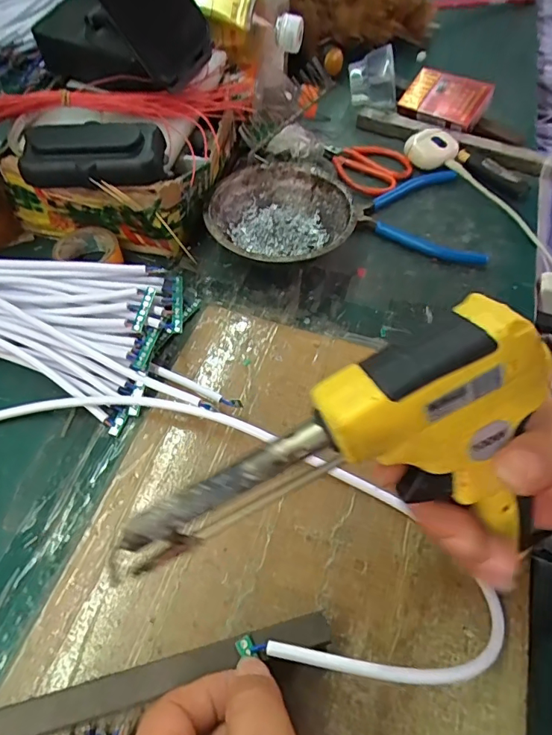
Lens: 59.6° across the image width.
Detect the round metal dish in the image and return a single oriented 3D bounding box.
[{"bbox_3d":[0.004,-0.126,0.424,0.119,0.041,0.124,1,57,-1],"label":"round metal dish"}]

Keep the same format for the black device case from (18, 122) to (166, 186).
[{"bbox_3d":[-0.142,-0.165,0.372,0.103,0.027,0.044,2,55,0],"label":"black device case"}]

